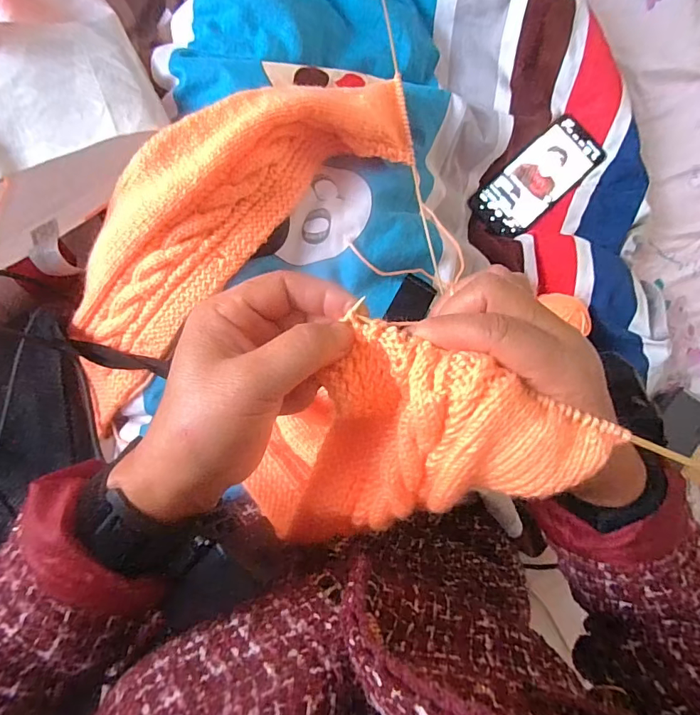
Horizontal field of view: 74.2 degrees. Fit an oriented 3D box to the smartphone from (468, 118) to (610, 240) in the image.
[{"bbox_3d":[0.220,-0.209,0.540,0.165,0.008,0.074,-42,89,-4],"label":"smartphone"}]

